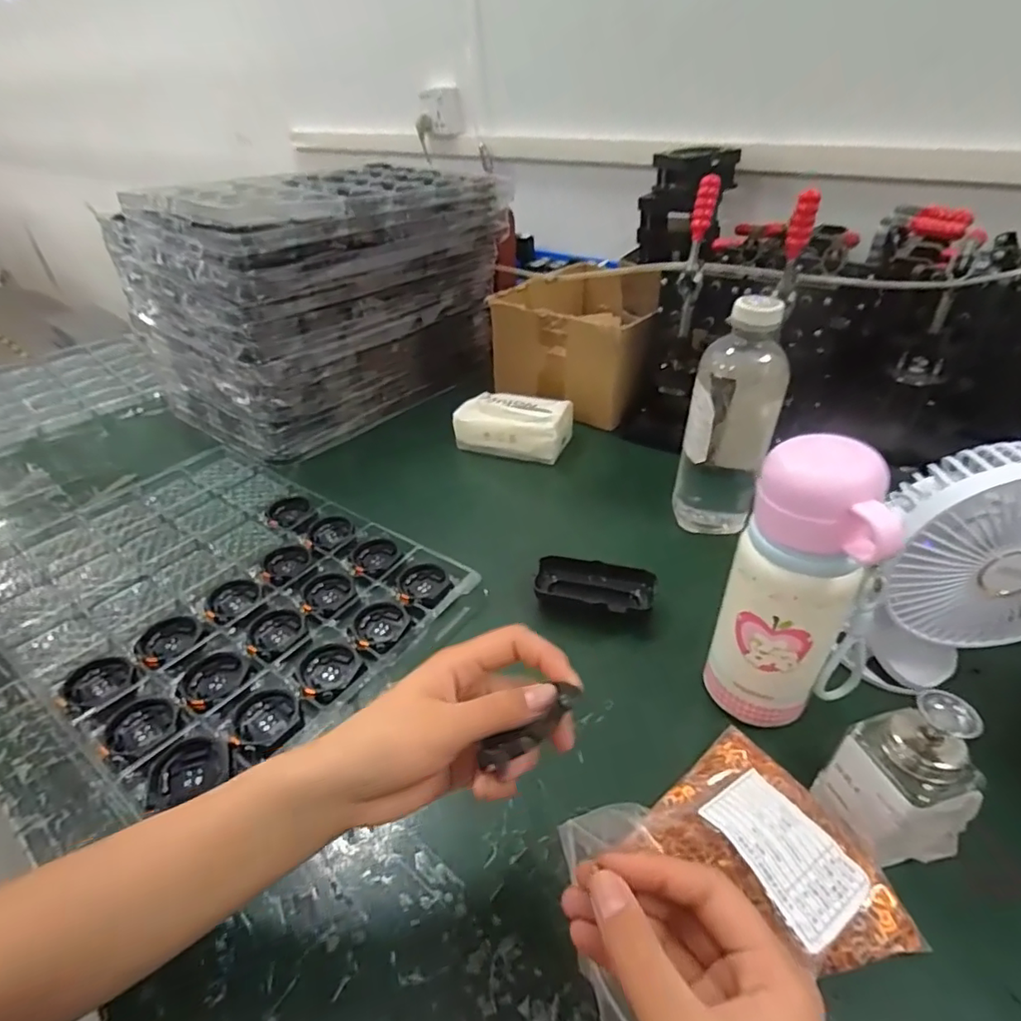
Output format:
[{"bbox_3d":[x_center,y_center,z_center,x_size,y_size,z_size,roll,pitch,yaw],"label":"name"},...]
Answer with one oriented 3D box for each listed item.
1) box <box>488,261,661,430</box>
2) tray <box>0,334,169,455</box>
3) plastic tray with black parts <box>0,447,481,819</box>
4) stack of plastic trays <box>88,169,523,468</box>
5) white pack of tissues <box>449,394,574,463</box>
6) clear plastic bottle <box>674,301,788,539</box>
[{"bbox_3d":[0.110,-0.275,0.873,0.229,0.138,0.290,13,40,18],"label":"box"},{"bbox_3d":[-0.783,-0.173,0.857,0.341,0.024,0.424,27,46,32],"label":"tray"},{"bbox_3d":[-0.292,0.067,0.534,0.424,0.024,0.290,24,43,28],"label":"plastic tray with black parts"},{"bbox_3d":[-0.256,-0.315,0.819,0.284,0.284,0.442,23,44,29],"label":"stack of plastic trays"},{"bbox_3d":[0.005,-0.116,0.740,0.147,0.052,0.082,11,38,14],"label":"white pack of tissues"},{"bbox_3d":[0.214,-0.080,0.543,0.085,0.231,0.059,17,40,21],"label":"clear plastic bottle"}]

